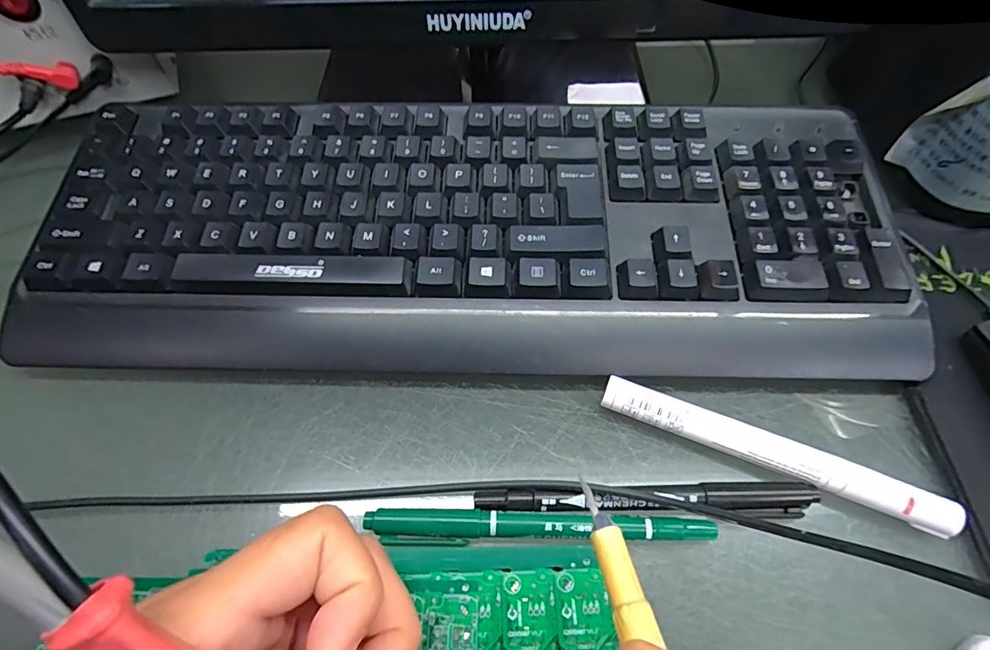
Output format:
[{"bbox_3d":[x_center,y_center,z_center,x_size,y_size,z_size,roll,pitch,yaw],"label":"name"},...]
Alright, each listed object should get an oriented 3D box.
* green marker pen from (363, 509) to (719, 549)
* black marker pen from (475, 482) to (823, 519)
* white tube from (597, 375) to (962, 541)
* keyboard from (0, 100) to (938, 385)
[{"bbox_3d":[0.018,0.083,0.198,0.137,0.013,0.014,0,59,1],"label":"green marker pen"},{"bbox_3d":[0.063,0.074,0.203,0.138,0.013,0.013,-1,59,0],"label":"black marker pen"},{"bbox_3d":[0.116,0.055,0.210,0.141,0.018,0.014,20,62,12],"label":"white tube"},{"bbox_3d":[-0.014,-0.051,0.257,0.422,0.030,0.149,1,64,0],"label":"keyboard"}]

